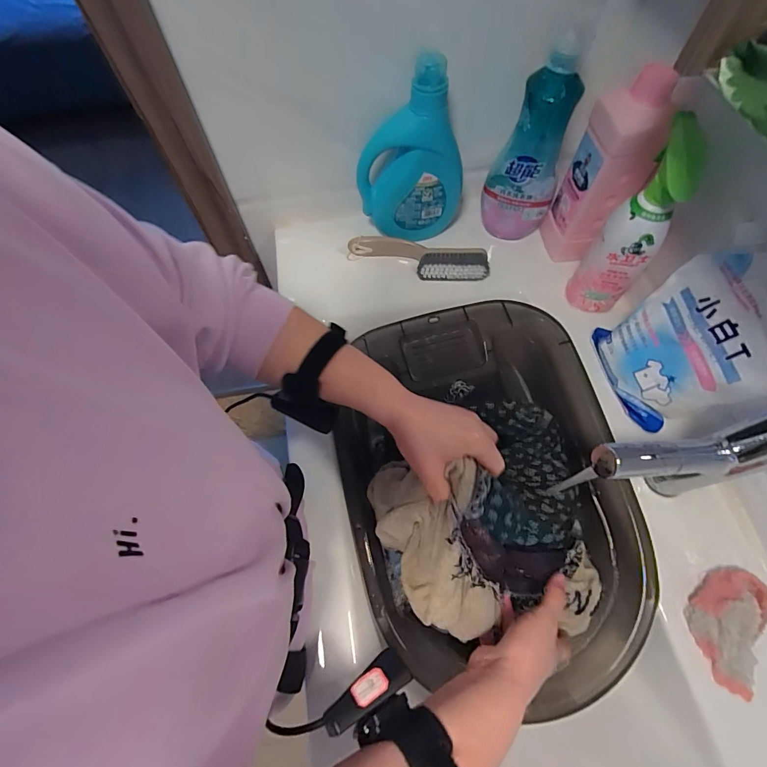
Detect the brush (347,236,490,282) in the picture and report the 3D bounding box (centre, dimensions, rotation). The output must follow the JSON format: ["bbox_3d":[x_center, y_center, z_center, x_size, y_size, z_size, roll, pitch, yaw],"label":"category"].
[{"bbox_3d":[0.050,-0.189,0.600,0.214,0.040,0.042,8,65,5],"label":"brush"}]

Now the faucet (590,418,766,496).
[{"bbox_3d":[0.273,0.075,0.372,0.174,0.197,0.047,-3,64,0],"label":"faucet"}]

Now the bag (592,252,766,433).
[{"bbox_3d":[0.340,-0.040,0.425,0.090,0.185,0.174,-27,67,-11],"label":"bag"}]

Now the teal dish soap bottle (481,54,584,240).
[{"bbox_3d":[0.201,-0.310,0.540,0.099,0.227,0.055,11,65,6],"label":"teal dish soap bottle"}]

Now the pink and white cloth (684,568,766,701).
[{"bbox_3d":[0.348,0.241,0.394,0.070,0.046,0.114,24,67,12],"label":"pink and white cloth"}]

